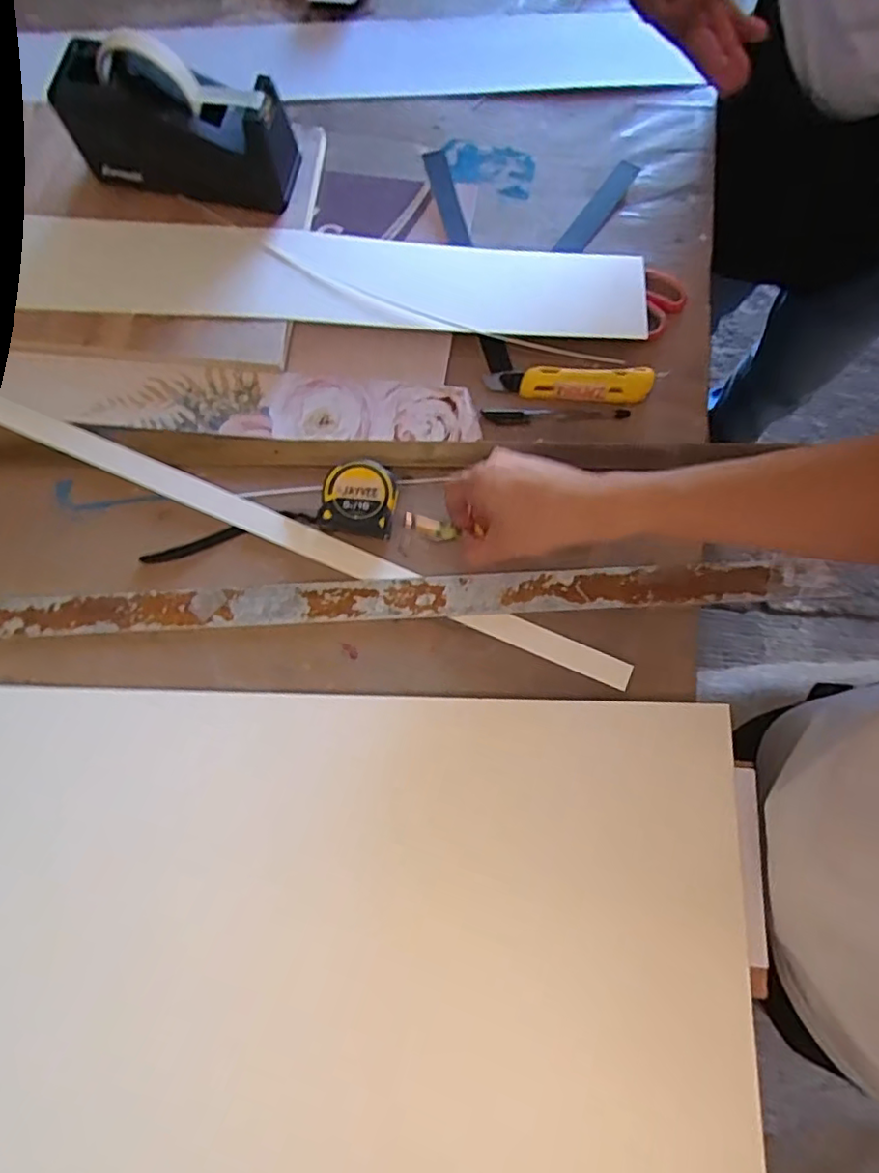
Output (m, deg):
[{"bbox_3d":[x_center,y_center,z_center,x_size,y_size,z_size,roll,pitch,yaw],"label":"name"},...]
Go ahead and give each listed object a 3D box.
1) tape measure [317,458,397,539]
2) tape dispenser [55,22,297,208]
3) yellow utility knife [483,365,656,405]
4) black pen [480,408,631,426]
[{"bbox_3d":[-0.073,-0.080,0.569,0.066,0.035,0.062,5,79,1],"label":"tape measure"},{"bbox_3d":[-0.251,-0.439,0.585,0.209,0.103,0.066,12,79,3],"label":"tape dispenser"},{"bbox_3d":[0.127,-0.200,0.601,0.161,0.013,0.038,3,79,1],"label":"yellow utility knife"},{"bbox_3d":[0.114,-0.167,0.608,0.144,0.006,0.016,-1,79,0],"label":"black pen"}]

